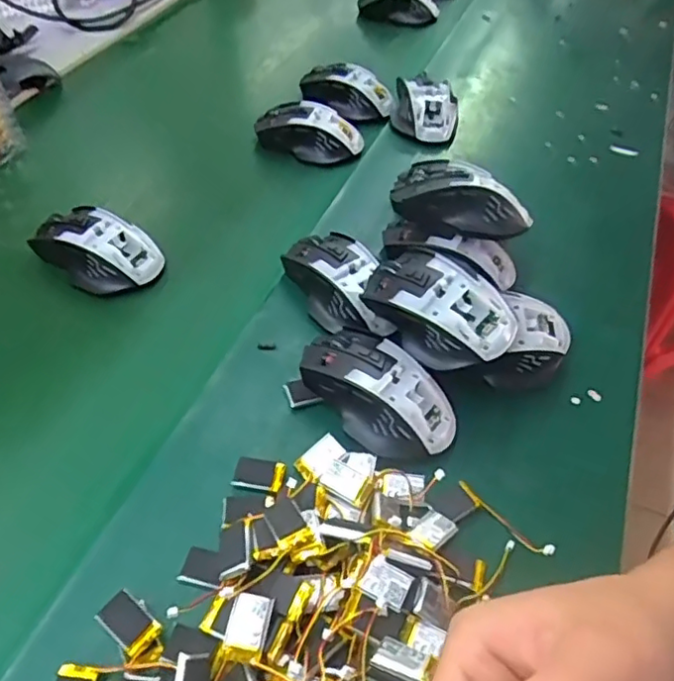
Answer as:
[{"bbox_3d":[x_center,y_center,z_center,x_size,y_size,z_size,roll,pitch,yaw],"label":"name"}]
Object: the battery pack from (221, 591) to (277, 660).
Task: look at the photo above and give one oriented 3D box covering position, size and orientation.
[{"bbox_3d":[-0.045,0.145,0.306,0.020,0.004,0.030,11,52,7],"label":"battery pack"}]

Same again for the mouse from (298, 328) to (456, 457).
[{"bbox_3d":[0.023,0.034,0.410,0.118,0.040,0.065,38,59,26],"label":"mouse"}]

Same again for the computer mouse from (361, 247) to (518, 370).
[{"bbox_3d":[0.069,-0.025,0.418,0.061,0.041,0.107,-35,60,-26],"label":"computer mouse"}]

